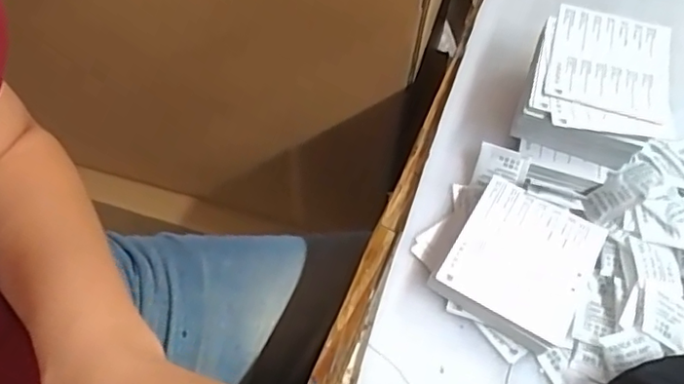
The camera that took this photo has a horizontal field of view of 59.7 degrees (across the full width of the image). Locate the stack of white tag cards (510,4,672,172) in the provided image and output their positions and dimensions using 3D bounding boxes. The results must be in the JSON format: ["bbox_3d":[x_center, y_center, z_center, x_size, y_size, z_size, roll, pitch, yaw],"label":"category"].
[{"bbox_3d":[0.205,-0.082,0.485,0.111,0.053,0.132,19,59,9],"label":"stack of white tag cards"}]

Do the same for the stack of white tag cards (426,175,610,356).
[{"bbox_3d":[0.126,0.050,0.422,0.092,0.028,0.101,28,61,14],"label":"stack of white tag cards"}]

